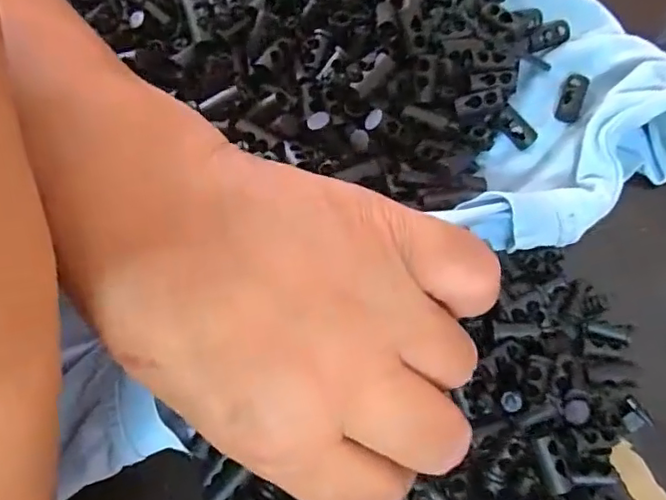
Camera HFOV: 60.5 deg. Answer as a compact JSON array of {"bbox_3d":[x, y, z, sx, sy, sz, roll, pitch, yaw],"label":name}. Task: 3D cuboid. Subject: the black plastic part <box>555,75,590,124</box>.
[{"bbox_3d":[0.098,-0.062,0.233,0.009,0.007,0.019,20,74,8],"label":"black plastic part"}]

